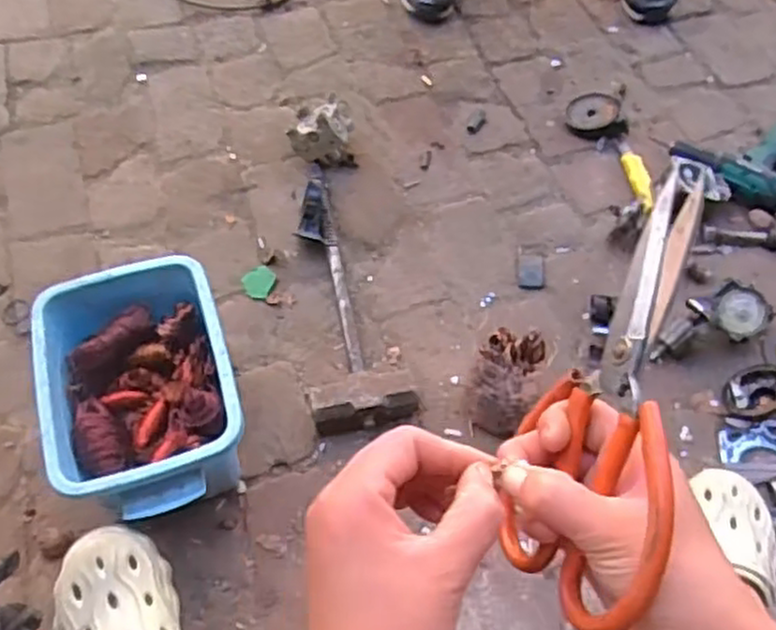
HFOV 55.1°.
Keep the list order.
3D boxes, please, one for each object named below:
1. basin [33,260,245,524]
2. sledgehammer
[{"bbox_3d":[-0.278,0.104,0.875,0.200,0.172,0.283,-15,58,-11],"label":"basin"},{"bbox_3d":[-0.073,-0.050,1.018,0.126,0.069,0.439,-11,60,-7],"label":"sledgehammer"}]

